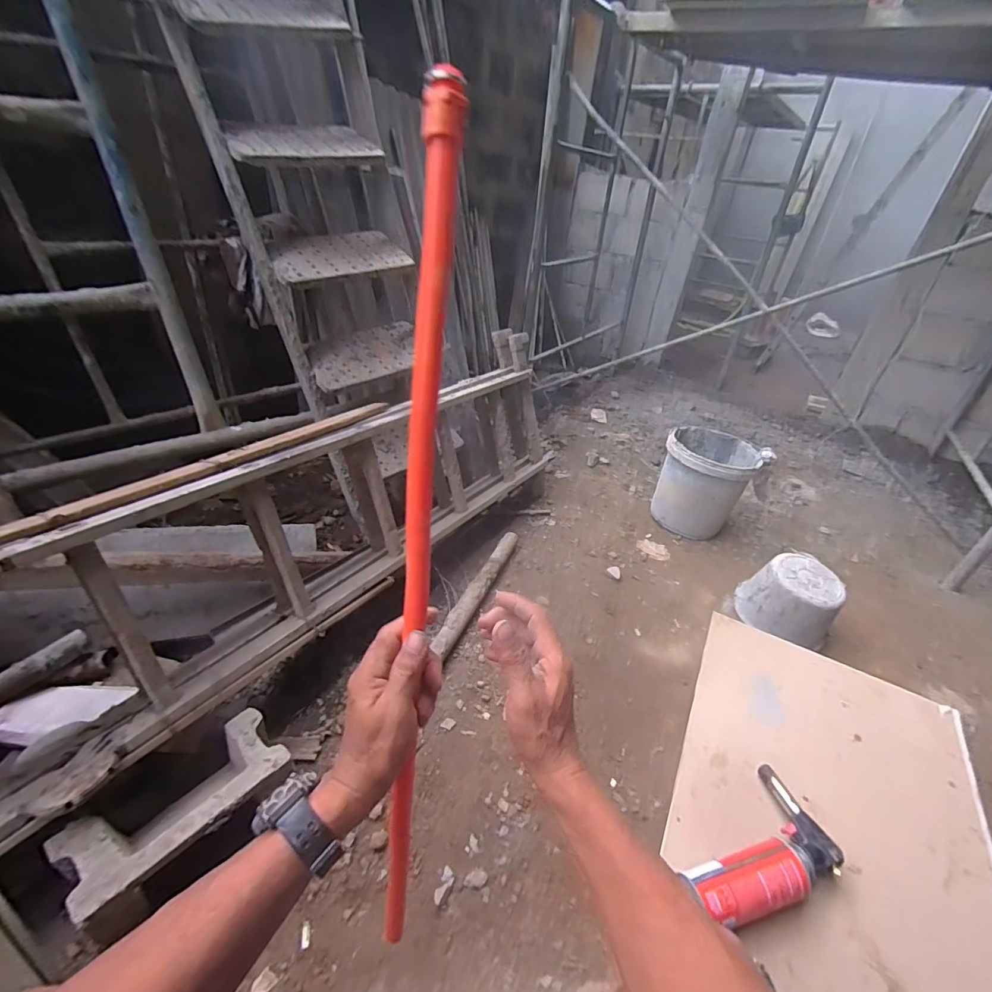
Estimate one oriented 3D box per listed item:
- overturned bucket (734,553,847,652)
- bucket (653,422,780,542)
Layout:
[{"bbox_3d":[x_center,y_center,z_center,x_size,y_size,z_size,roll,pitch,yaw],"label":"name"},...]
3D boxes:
[{"bbox_3d":[0.833,0.299,1.327,0.196,0.189,0.234,-24,45,-39],"label":"overturned bucket"},{"bbox_3d":[0.756,-0.047,1.706,0.297,0.314,0.277,3,35,-2],"label":"bucket"}]

